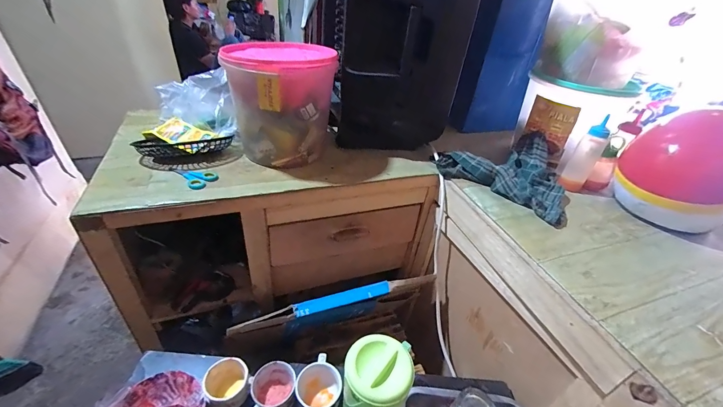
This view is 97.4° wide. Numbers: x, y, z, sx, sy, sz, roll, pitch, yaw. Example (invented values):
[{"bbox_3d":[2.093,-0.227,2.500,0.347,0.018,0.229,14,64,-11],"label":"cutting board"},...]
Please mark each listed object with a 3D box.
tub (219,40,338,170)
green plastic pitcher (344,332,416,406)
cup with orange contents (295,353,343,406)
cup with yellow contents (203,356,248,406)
[{"bbox_3d":[-0.191,-0.234,0.764,0.226,0.241,0.212,-16,42,-25],"label":"tub"},{"bbox_3d":[0.020,0.324,0.554,0.105,0.181,0.099,3,37,-3],"label":"green plastic pitcher"},{"bbox_3d":[-0.082,0.361,0.619,0.082,0.062,0.102,9,37,5],"label":"cup with orange contents"},{"bbox_3d":[-0.253,0.348,0.604,0.076,0.066,0.074,3,37,-3],"label":"cup with yellow contents"}]

